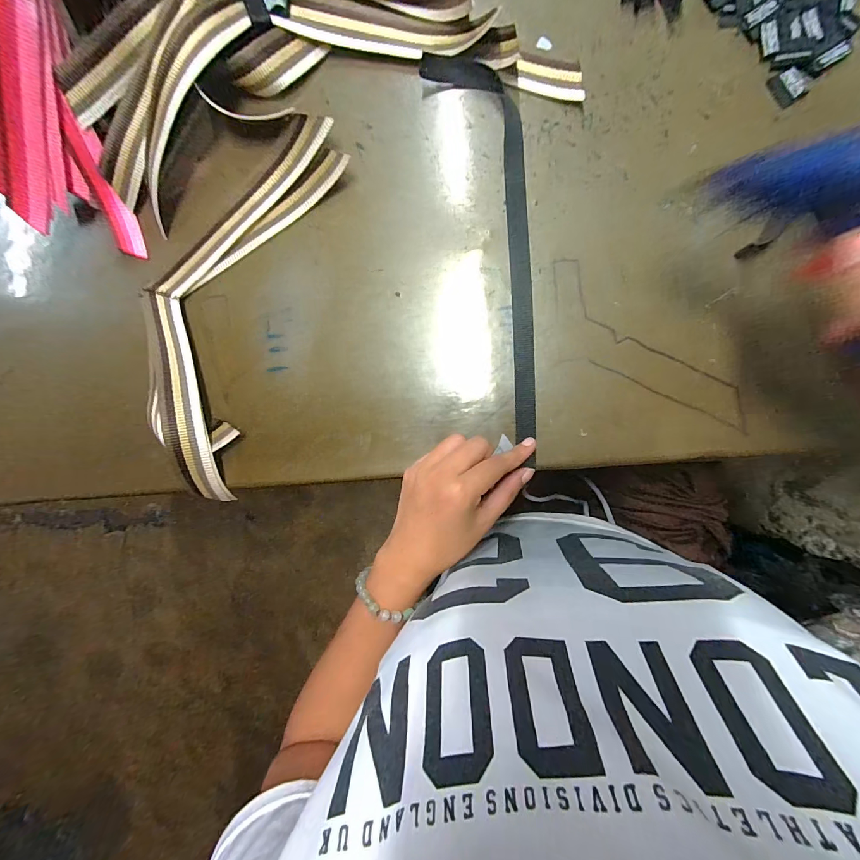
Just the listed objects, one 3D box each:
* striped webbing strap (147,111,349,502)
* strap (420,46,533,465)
[{"bbox_3d":[-0.184,-0.109,0.317,0.128,0.029,0.329,21,95,5],"label":"striped webbing strap"},{"bbox_3d":[0.056,-0.137,0.299,0.066,0.010,0.320,-9,93,7],"label":"strap"}]

